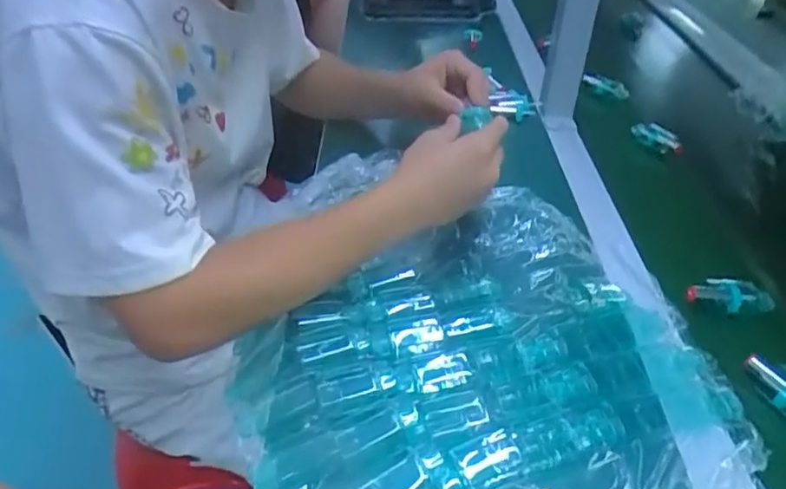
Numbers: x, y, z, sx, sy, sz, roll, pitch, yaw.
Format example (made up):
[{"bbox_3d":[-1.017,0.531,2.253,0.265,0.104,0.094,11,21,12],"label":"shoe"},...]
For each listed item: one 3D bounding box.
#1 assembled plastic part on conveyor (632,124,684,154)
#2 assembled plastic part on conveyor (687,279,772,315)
[{"bbox_3d":[0.356,-0.146,0.820,0.068,0.034,0.024,29,46,31],"label":"assembled plastic part on conveyor"},{"bbox_3d":[0.313,0.045,0.569,0.078,0.028,0.029,5,39,5],"label":"assembled plastic part on conveyor"}]

